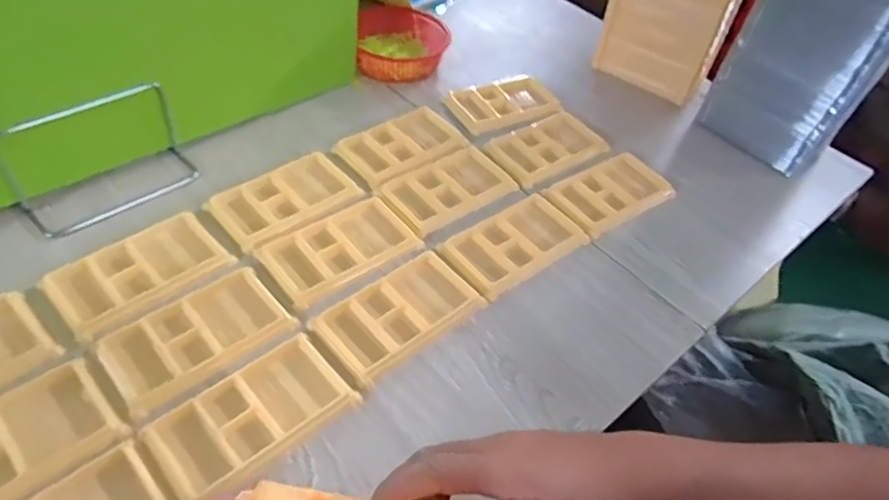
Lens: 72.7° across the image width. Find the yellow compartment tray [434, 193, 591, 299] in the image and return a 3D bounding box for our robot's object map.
[{"bbox_3d":[0.072,-0.008,0.606,0.146,0.008,0.080,-29,58,-30],"label":"yellow compartment tray"}]

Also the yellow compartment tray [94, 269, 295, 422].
[{"bbox_3d":[-0.202,0.070,0.497,0.138,0.013,0.079,-29,58,-30],"label":"yellow compartment tray"}]

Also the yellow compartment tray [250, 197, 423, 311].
[{"bbox_3d":[-0.099,-0.003,0.580,0.138,0.012,0.080,-29,58,-30],"label":"yellow compartment tray"}]

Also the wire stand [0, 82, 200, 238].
[{"bbox_3d":[-0.326,-0.087,0.577,0.160,0.084,0.072,-32,60,-32],"label":"wire stand"}]

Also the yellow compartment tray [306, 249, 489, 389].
[{"bbox_3d":[-0.039,0.054,0.535,0.141,0.015,0.077,-31,59,-31],"label":"yellow compartment tray"}]

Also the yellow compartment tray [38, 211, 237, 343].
[{"bbox_3d":[-0.267,0.016,0.532,0.083,0.015,0.139,39,54,24],"label":"yellow compartment tray"}]

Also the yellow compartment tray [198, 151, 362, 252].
[{"bbox_3d":[-0.156,-0.051,0.603,0.136,0.010,0.083,-32,60,-32],"label":"yellow compartment tray"}]

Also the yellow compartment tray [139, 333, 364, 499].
[{"bbox_3d":[-0.140,0.120,0.445,0.135,0.010,0.078,-30,59,-30],"label":"yellow compartment tray"}]

